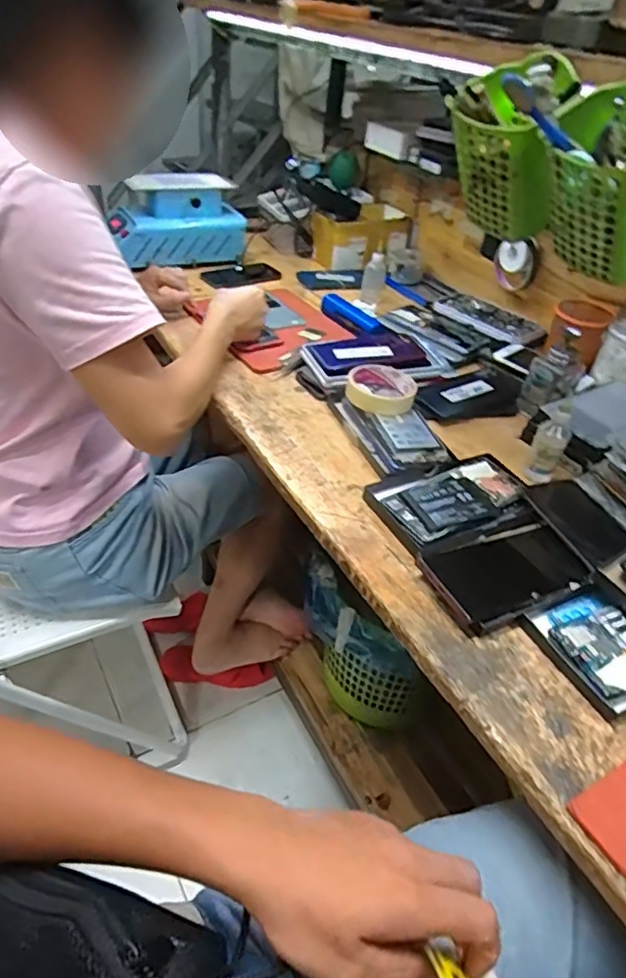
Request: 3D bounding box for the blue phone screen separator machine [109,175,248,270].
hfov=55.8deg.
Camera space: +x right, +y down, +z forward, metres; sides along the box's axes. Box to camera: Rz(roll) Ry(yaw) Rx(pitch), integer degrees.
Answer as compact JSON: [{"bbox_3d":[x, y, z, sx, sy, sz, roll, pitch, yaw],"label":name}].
[{"bbox_3d":[-0.236,-0.465,1.039,0.231,0.138,0.106,-8,41,-18],"label":"blue phone screen separator machine"}]

